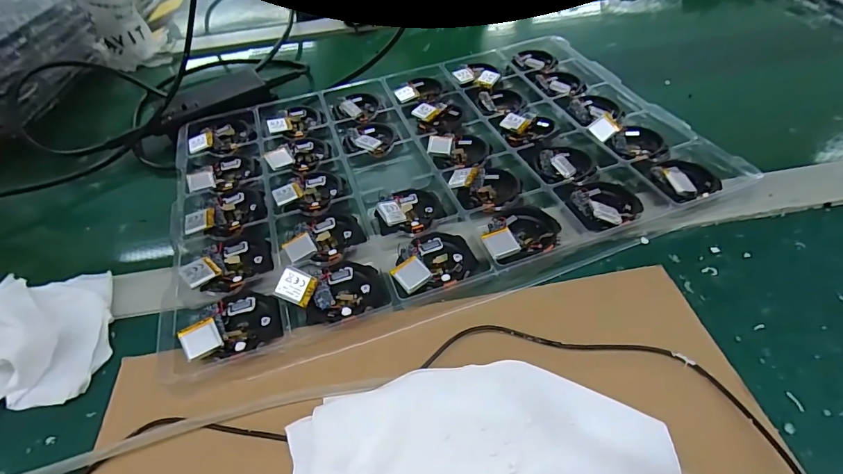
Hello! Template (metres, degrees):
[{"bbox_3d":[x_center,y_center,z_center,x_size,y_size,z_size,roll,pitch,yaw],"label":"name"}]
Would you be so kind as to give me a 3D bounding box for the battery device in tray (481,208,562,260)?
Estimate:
[{"bbox_3d":[0.074,-0.005,0.313,0.060,0.012,0.046,-11,49,-4],"label":"battery device in tray"}]

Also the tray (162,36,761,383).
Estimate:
[{"bbox_3d":[0.008,-0.078,0.383,0.436,0.024,0.304,-16,50,-7],"label":"tray"}]

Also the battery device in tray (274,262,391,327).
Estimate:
[{"bbox_3d":[-0.059,0.035,0.286,0.064,0.022,0.046,-27,52,-17],"label":"battery device in tray"}]

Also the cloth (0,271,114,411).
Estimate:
[{"bbox_3d":[-0.266,0.080,0.266,0.095,0.036,0.144,21,54,22],"label":"cloth"}]

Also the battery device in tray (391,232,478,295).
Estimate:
[{"bbox_3d":[0.008,0.015,0.304,0.058,0.013,0.050,-13,49,-5],"label":"battery device in tray"}]

